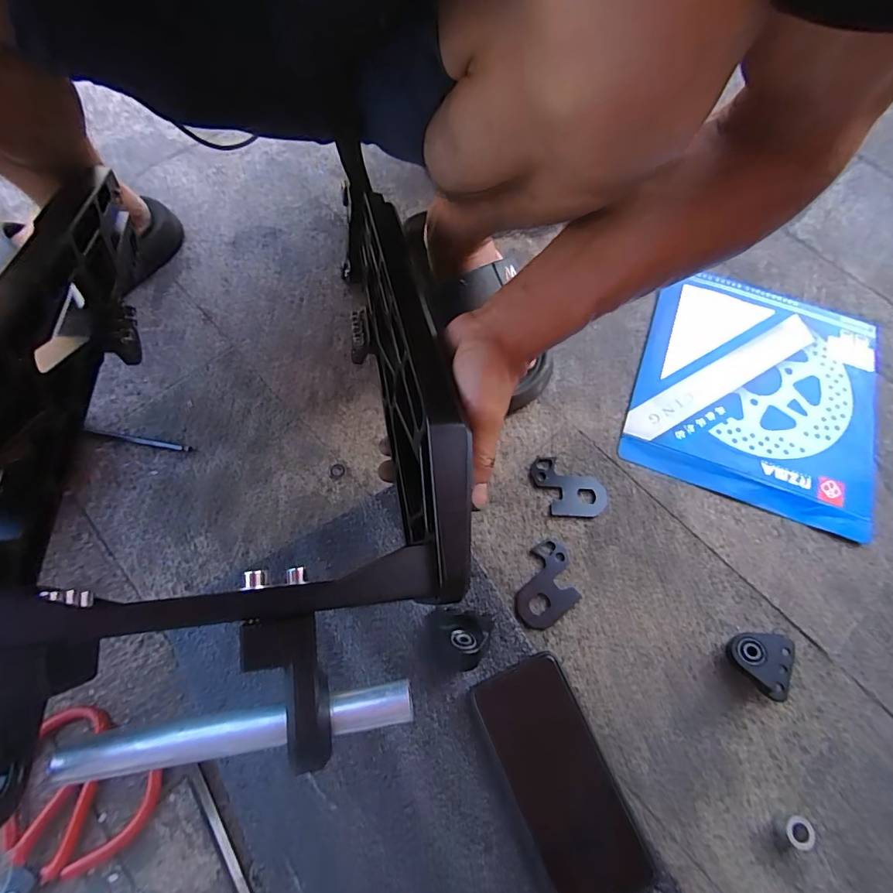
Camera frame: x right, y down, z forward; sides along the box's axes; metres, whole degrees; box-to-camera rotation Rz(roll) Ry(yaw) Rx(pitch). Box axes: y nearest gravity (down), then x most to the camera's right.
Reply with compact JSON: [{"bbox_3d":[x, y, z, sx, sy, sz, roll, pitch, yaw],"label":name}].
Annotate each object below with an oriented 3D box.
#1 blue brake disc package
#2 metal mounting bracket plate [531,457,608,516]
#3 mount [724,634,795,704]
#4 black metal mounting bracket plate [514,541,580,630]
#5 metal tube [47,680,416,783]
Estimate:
[{"bbox_3d":[0.327,-0.064,0.513,0.240,0.013,0.263,20,68,6],"label":"blue brake disc package"},{"bbox_3d":[0.113,0.042,0.460,0.074,0.004,0.049,29,69,10],"label":"metal mounting bracket plate"},{"bbox_3d":[0.263,0.176,0.402,0.048,0.026,0.052,25,68,8],"label":"mount"},{"bbox_3d":[0.092,0.124,0.430,0.049,0.004,0.077,20,68,6],"label":"black metal mounting bracket plate"},{"bbox_3d":[-0.100,0.140,0.237,0.166,0.019,0.020,-8,68,-5],"label":"metal tube"}]

